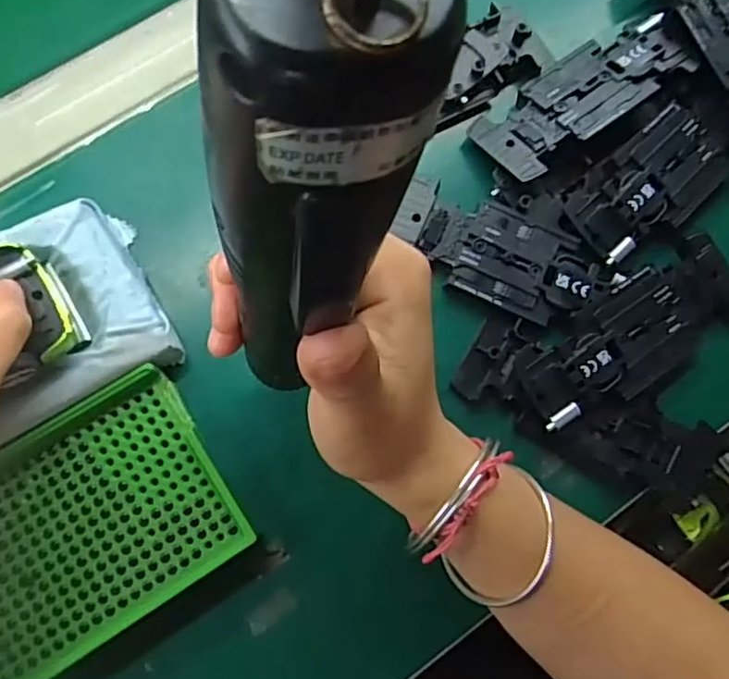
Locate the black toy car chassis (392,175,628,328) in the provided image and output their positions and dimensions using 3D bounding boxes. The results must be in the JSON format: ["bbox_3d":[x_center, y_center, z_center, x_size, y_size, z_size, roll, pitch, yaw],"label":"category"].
[{"bbox_3d":[0.068,-0.042,0.321,0.108,0.015,0.050,22,78,-1],"label":"black toy car chassis"}]

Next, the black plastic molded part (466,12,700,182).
[{"bbox_3d":[0.117,-0.130,0.332,0.129,0.012,0.042,-35,84,-11],"label":"black plastic molded part"}]

